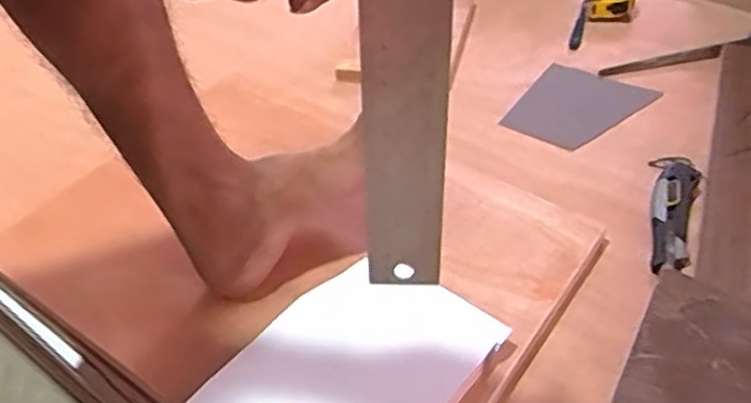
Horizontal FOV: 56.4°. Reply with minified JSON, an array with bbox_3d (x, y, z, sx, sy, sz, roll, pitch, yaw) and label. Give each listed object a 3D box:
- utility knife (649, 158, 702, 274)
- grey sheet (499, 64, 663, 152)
[{"bbox_3d":[0.290,0.007,0.678,0.043,0.024,0.153,9,45,13],"label":"utility knife"},{"bbox_3d":[0.233,-0.108,0.814,0.129,0.009,0.144,26,51,28],"label":"grey sheet"}]

